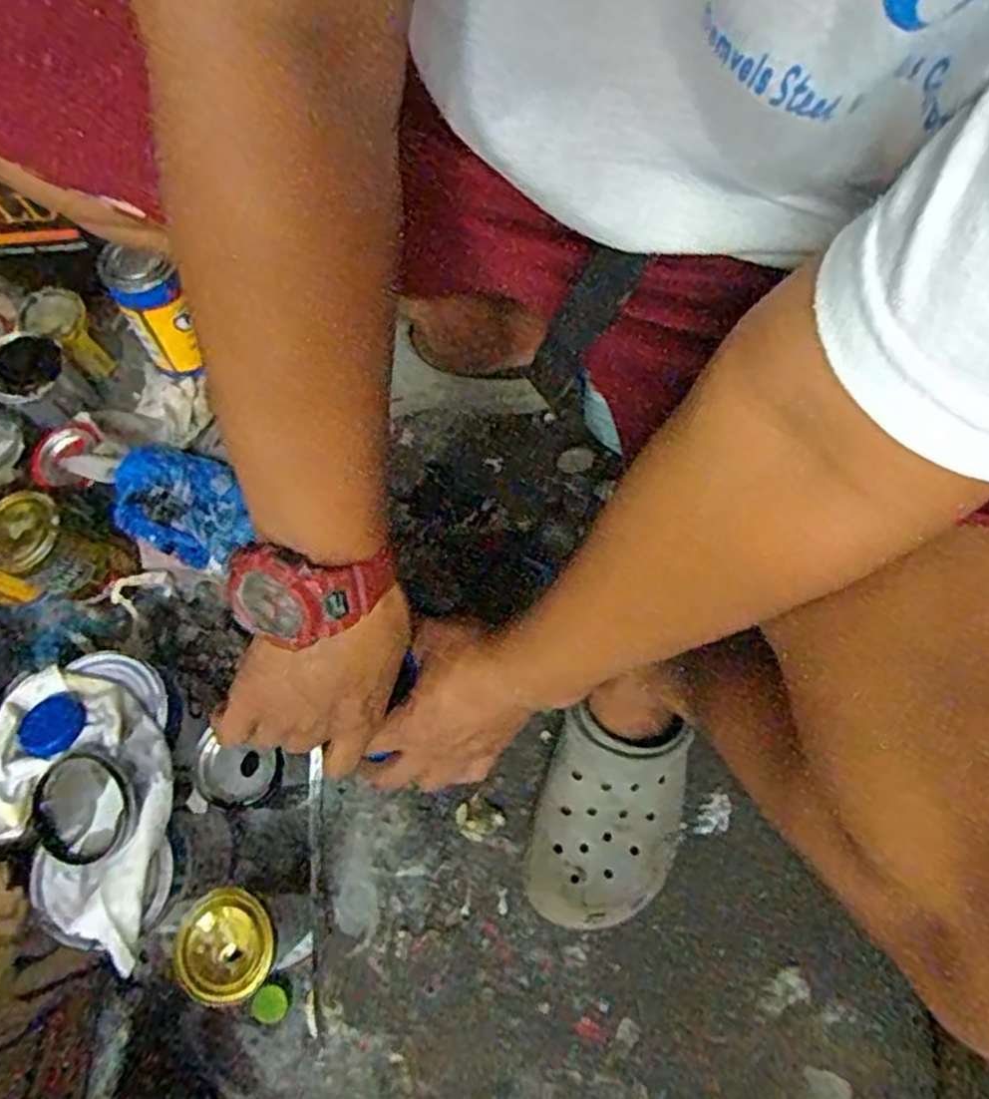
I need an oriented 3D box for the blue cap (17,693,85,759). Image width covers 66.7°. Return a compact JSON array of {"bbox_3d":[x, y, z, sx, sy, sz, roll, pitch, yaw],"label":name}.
[{"bbox_3d":[-0.336,0.133,0.571,0.044,0.008,0.049,-14,53,-23],"label":"blue cap"}]

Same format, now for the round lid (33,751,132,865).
[{"bbox_3d":[-0.300,0.190,0.549,0.073,0.011,0.074,-2,73,5],"label":"round lid"}]

